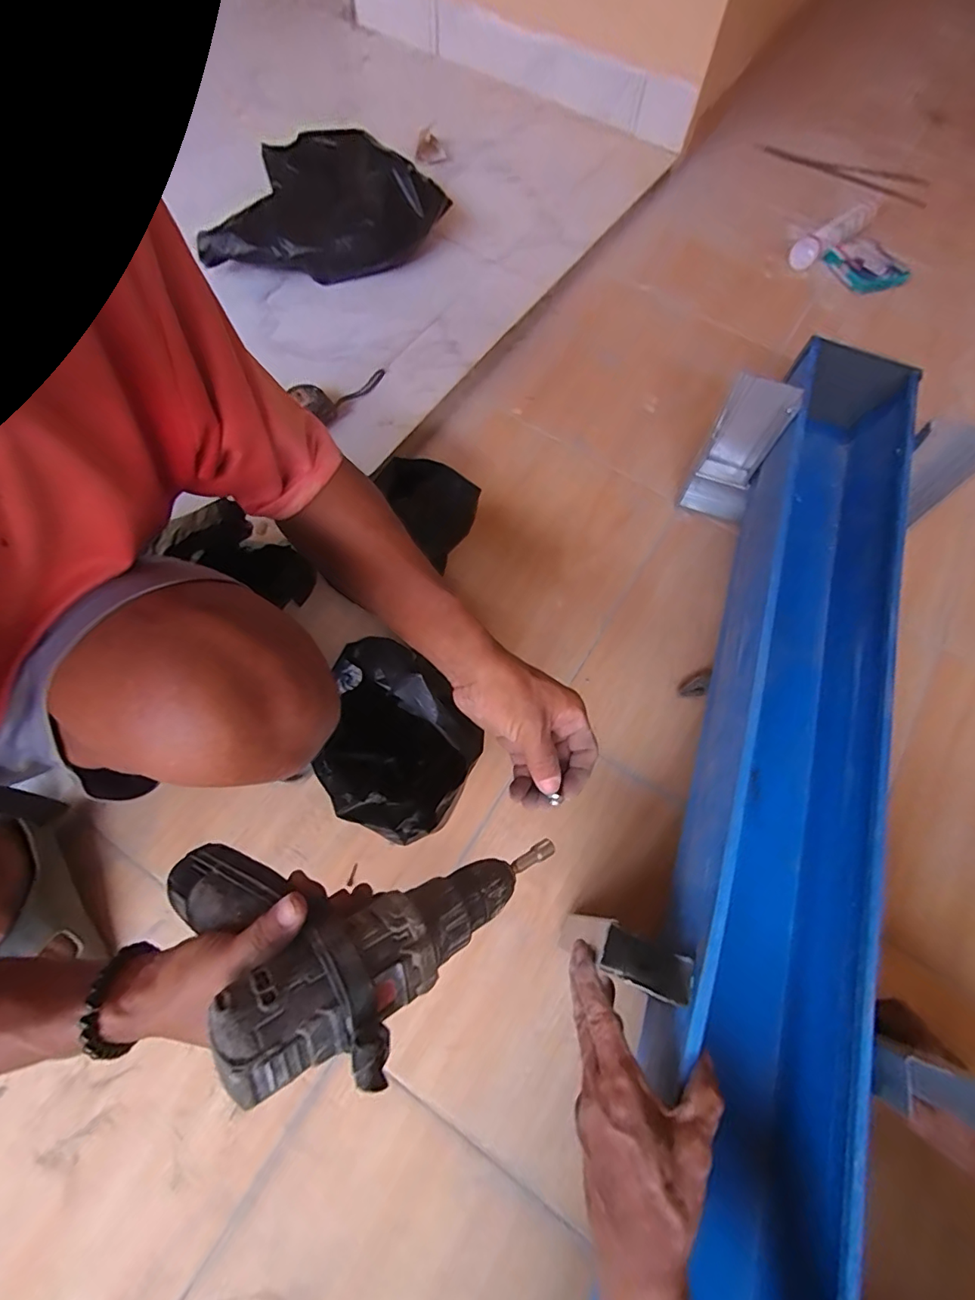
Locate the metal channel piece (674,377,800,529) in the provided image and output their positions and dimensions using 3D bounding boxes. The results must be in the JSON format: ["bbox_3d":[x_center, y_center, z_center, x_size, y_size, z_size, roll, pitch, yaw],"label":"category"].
[{"bbox_3d":[0.338,-0.263,0.674,0.091,0.175,0.061,27,77,11],"label":"metal channel piece"}]

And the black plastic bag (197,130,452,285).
[{"bbox_3d":[-0.240,-0.736,0.843,0.327,0.098,0.248,-3,69,-4],"label":"black plastic bag"}]

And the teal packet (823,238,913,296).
[{"bbox_3d":[0.732,-0.739,0.966,0.116,0.028,0.127,-21,71,-11],"label":"teal packet"}]

